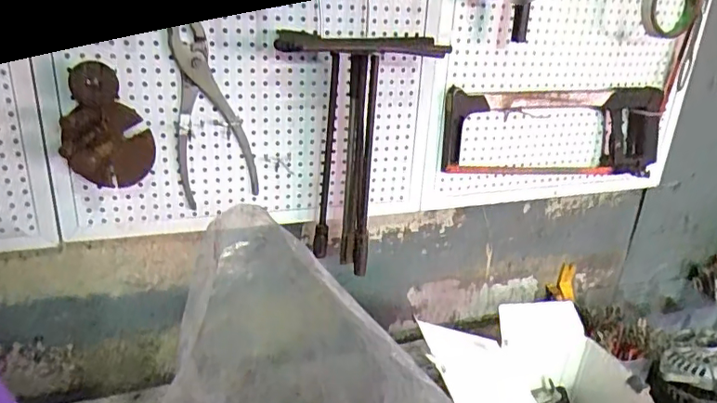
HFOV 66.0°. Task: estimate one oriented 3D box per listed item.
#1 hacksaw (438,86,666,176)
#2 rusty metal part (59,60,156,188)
[{"bbox_3d":[0.313,-0.106,0.876,0.391,0.141,0.035,-4,24,-16],"label":"hacksaw"},{"bbox_3d":[-0.298,-0.082,0.650,0.099,0.145,0.036,-5,26,-21],"label":"rusty metal part"}]

